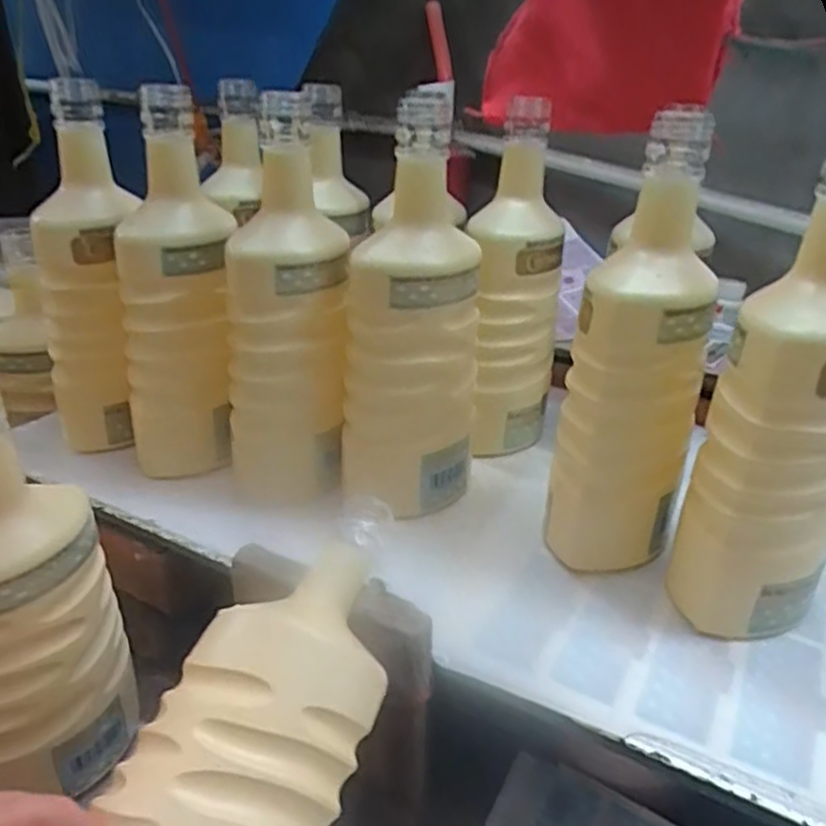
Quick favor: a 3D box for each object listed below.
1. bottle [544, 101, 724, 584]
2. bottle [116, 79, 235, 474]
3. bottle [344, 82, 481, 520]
[{"bbox_3d":[0.123,-0.025,0.406,0.075,0.239,0.077,12,33,18],"label":"bottle"},{"bbox_3d":[-0.157,-0.076,0.475,0.074,0.242,0.067,-10,33,-17],"label":"bottle"},{"bbox_3d":[-0.001,-0.054,0.456,0.085,0.240,0.087,3,31,4],"label":"bottle"}]

